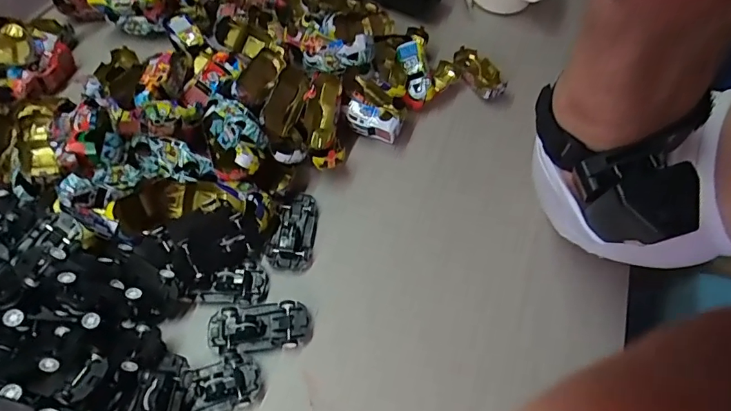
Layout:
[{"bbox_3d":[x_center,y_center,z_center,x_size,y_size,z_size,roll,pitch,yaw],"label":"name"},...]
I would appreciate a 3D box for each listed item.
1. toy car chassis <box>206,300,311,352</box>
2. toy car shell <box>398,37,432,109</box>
[{"bbox_3d":[-0.070,0.078,0.298,0.064,0.011,0.030,-3,58,-6],"label":"toy car chassis"},{"bbox_3d":[0.044,-0.126,0.428,0.025,0.030,0.080,0,58,-5],"label":"toy car shell"}]

